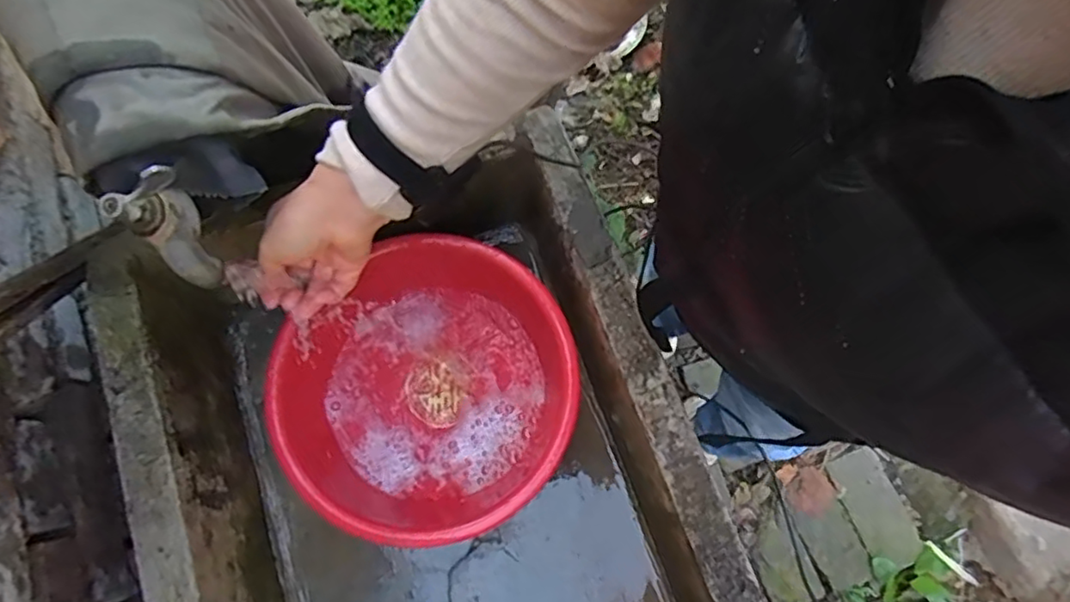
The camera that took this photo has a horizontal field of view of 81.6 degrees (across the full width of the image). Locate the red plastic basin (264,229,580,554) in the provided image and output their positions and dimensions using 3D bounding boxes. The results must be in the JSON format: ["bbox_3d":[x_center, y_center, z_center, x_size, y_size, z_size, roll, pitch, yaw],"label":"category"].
[{"bbox_3d":[-0.120,0.114,0.758,0.335,0.135,0.313,0,75,0],"label":"red plastic basin"}]

